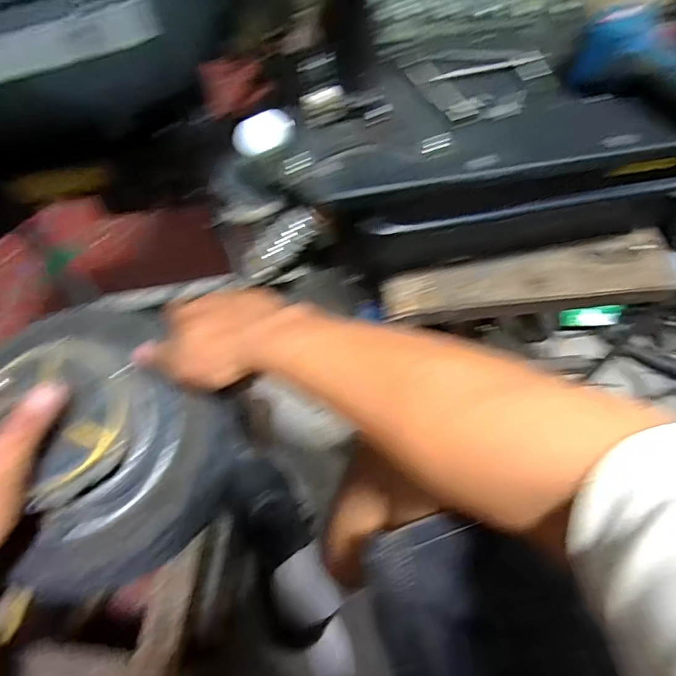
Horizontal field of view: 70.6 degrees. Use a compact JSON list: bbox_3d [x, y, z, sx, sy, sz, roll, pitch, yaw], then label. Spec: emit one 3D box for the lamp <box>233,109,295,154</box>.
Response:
[{"bbox_3d":[-0.065,-0.180,0.416,0.053,0.021,0.027,-15,62,-12],"label":"lamp"}]

